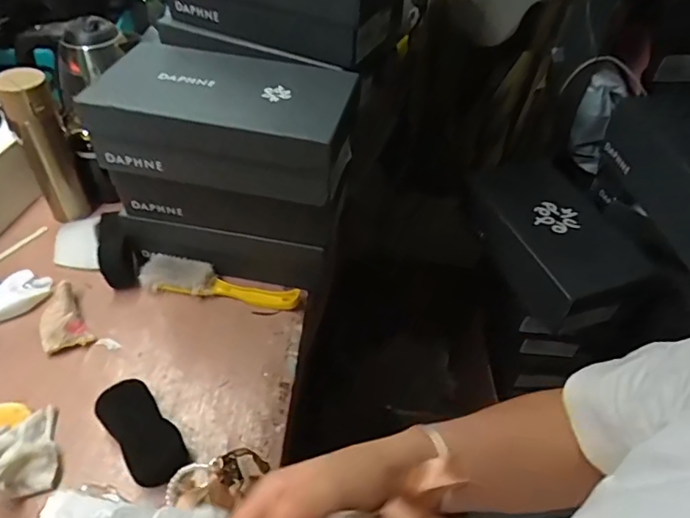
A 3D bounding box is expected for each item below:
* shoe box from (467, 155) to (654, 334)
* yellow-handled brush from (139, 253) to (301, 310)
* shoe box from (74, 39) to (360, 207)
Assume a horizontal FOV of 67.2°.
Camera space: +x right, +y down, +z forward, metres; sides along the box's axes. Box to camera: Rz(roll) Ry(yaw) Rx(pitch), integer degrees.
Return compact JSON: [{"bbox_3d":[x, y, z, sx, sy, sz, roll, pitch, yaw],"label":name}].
[{"bbox_3d":[0.327,-0.042,0.840,0.187,0.093,0.307,-10,48,-13],"label":"shoe box"},{"bbox_3d":[-0.181,0.040,0.749,0.234,0.038,0.055,13,47,8],"label":"yellow-handled brush"},{"bbox_3d":[-0.137,-0.186,0.648,0.292,0.105,0.179,11,47,6],"label":"shoe box"}]

